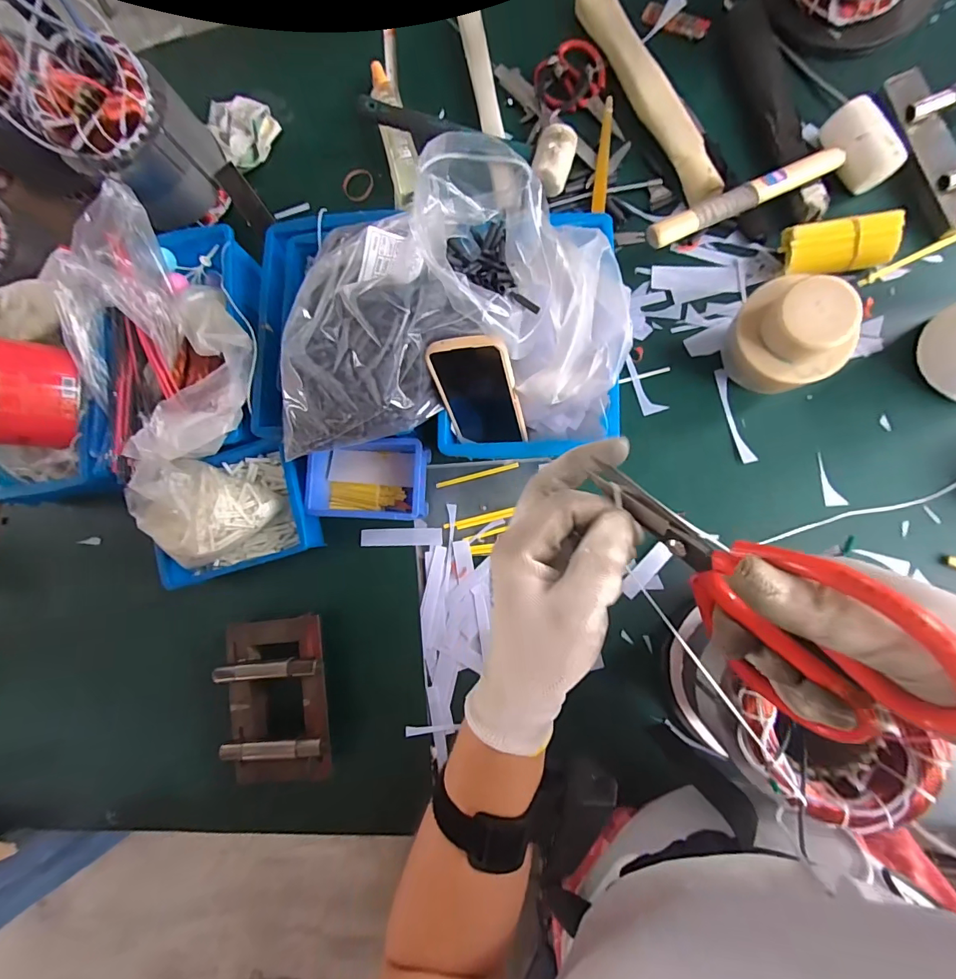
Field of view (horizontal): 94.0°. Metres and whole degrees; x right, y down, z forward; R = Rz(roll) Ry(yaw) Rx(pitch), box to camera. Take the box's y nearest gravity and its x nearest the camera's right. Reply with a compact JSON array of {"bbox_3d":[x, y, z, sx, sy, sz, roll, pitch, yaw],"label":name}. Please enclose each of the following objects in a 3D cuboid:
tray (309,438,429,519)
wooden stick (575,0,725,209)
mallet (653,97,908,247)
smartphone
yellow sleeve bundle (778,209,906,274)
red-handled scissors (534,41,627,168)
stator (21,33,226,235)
[{"bbox_3d":[-0.140,-0.011,0.560,0.156,0.066,0.093,2,87,8],"label":"tray"},{"bbox_3d":[0.220,-0.514,0.571,0.045,0.023,0.335,-25,83,6],"label":"wooden stick"},{"bbox_3d":[0.335,-0.349,0.523,0.288,0.064,0.099,-23,83,6],"label":"mallet"},{"bbox_3d":[0.002,-0.100,0.478,0.079,0.151,0.010,0,60,16],"label":"smartphone"},{"bbox_3d":[0.419,-0.279,0.516,0.121,0.048,0.056,-1,86,8],"label":"yellow sleeve bundle"},{"bbox_3d":[0.142,-0.515,0.589,0.092,0.008,0.168,-27,83,6],"label":"red-handled scissors"},{"bbox_3d":[-0.433,-0.447,0.586,0.141,0.177,0.141,-1,86,8],"label":"stator"}]

